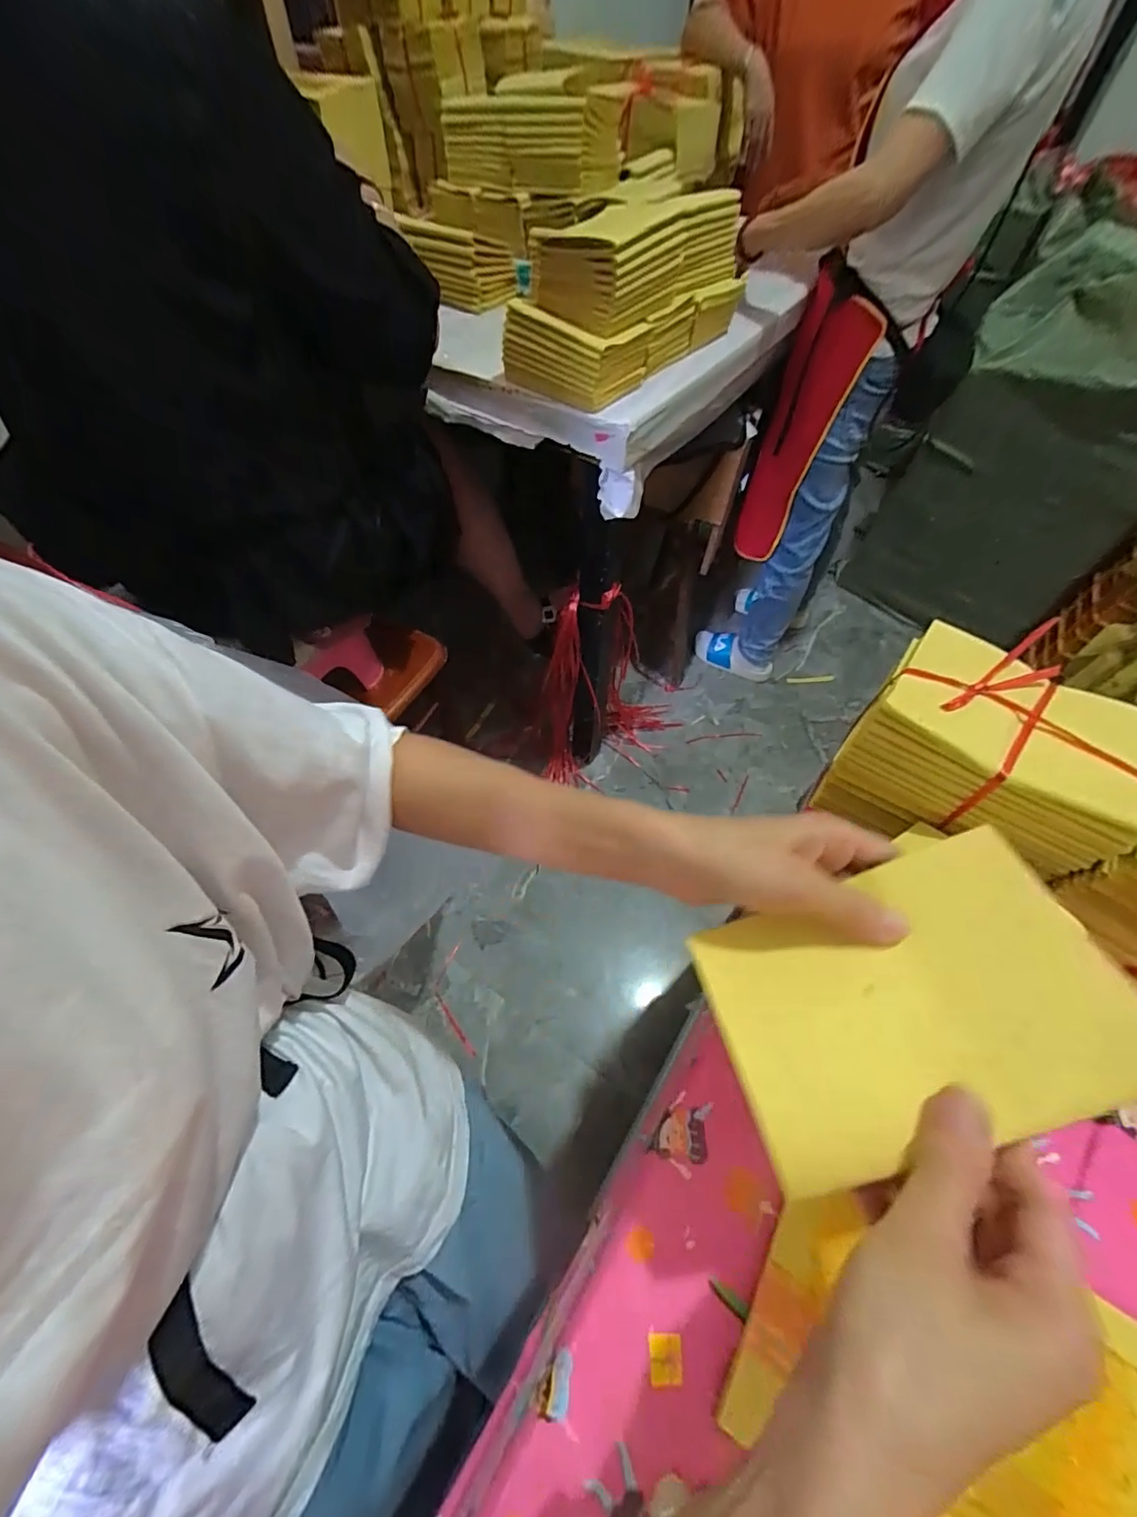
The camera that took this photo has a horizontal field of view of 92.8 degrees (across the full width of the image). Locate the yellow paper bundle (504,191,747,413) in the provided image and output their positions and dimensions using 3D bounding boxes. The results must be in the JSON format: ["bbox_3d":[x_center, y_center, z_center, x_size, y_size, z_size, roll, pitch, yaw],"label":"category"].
[{"bbox_3d":[0.081,-0.653,0.762,0.188,0.175,0.326,36,63,20],"label":"yellow paper bundle"}]

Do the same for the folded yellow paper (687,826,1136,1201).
[{"bbox_3d":[0.152,0.109,0.248,0.161,0.008,0.111,-23,51,6],"label":"folded yellow paper"}]

